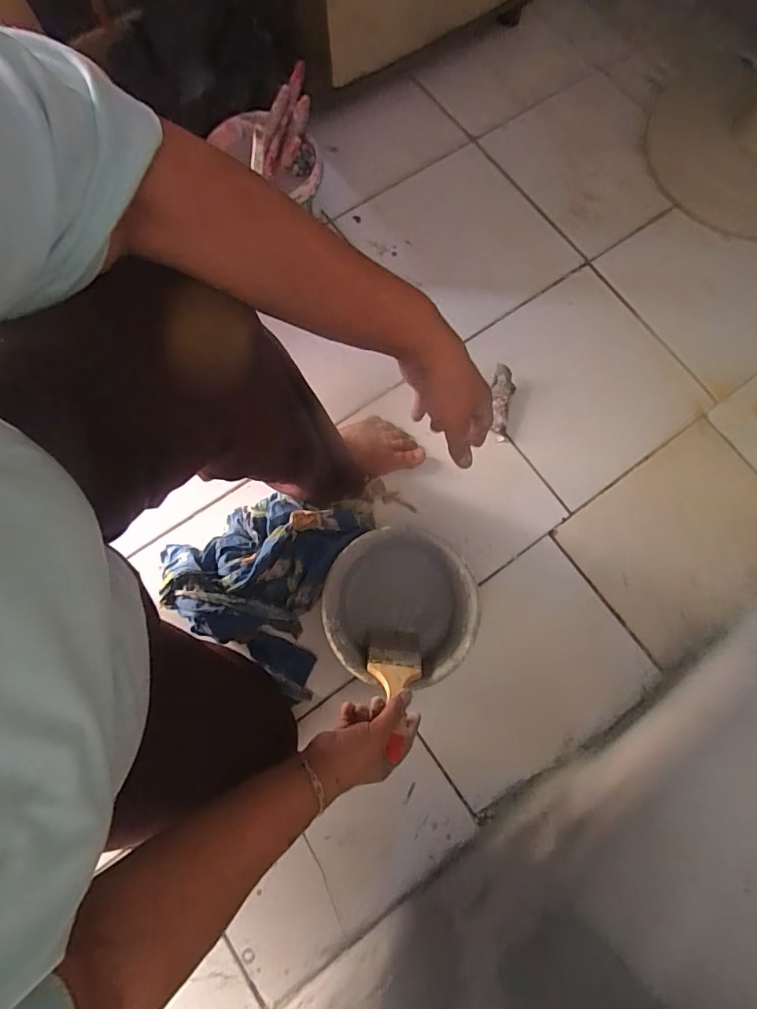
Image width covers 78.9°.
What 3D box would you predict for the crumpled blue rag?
[{"bbox_3d":[-0.164,0.085,0.630,0.238,0.085,0.262,22,78,5],"label":"crumpled blue rag"}]

